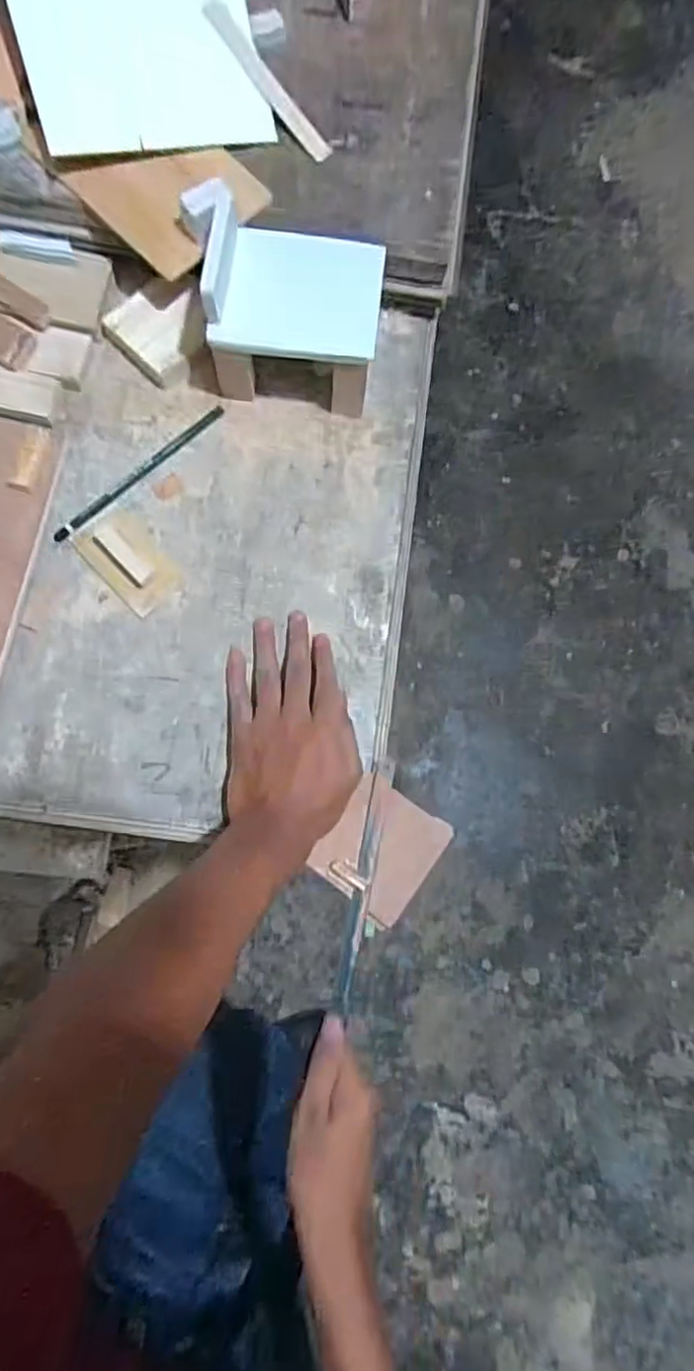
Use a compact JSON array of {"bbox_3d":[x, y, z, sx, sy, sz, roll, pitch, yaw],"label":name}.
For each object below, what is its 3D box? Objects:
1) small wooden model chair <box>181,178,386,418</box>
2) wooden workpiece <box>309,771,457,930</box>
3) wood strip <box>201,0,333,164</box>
[{"bbox_3d":[-0.046,-0.274,0.469,0.139,0.091,0.115,6,80,-3],"label":"small wooden model chair"},{"bbox_3d":[0.025,0.118,0.461,0.074,0.012,0.082,32,82,4],"label":"wooden workpiece"},{"bbox_3d":[-0.058,-0.448,0.482,0.015,0.005,0.127,-43,101,-7],"label":"wood strip"}]

